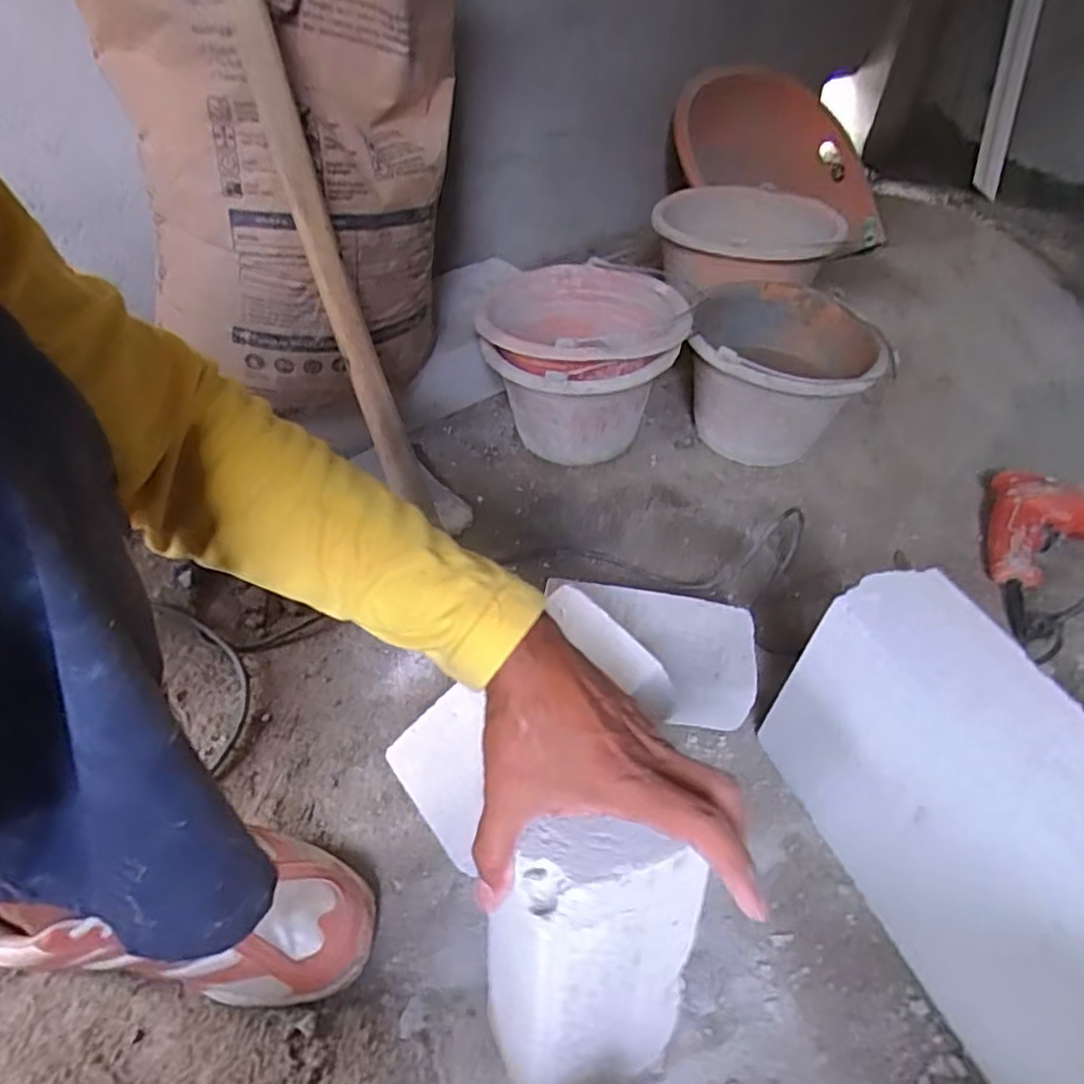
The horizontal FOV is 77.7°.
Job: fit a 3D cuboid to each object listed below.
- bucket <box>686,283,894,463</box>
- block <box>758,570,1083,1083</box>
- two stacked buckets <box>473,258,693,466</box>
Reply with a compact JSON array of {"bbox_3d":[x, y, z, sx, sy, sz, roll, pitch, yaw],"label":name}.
[{"bbox_3d":[0.312,-0.219,0.905,0.230,0.161,0.239,15,48,13],"label":"bucket"},{"bbox_3d":[0.305,0.196,0.481,0.110,0.202,0.293,-16,49,-16],"label":"block"},{"bbox_3d":[0.047,-0.227,0.881,0.240,0.191,0.234,1,47,-1],"label":"two stacked buckets"}]

